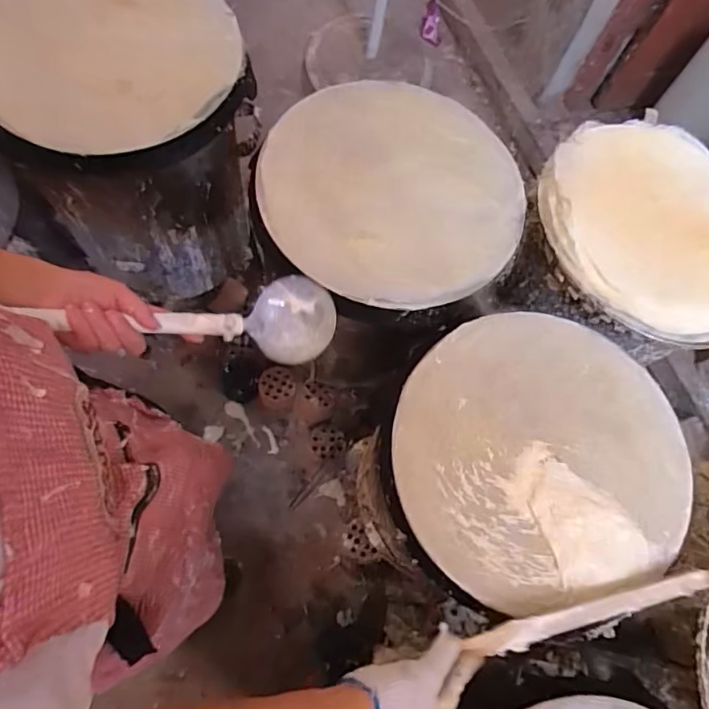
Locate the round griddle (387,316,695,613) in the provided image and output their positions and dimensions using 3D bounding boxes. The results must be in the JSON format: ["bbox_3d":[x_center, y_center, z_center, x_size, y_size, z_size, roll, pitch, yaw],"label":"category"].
[{"bbox_3d":[0.234,0.118,0.668,0.366,0.022,0.345,1,71,-2],"label":"round griddle"}]

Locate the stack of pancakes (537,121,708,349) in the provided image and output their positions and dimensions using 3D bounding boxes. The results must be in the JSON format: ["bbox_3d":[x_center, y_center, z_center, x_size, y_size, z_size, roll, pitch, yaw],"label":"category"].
[{"bbox_3d":[0.490,-0.214,0.860,0.383,0.055,0.376,38,70,7],"label":"stack of pancakes"}]

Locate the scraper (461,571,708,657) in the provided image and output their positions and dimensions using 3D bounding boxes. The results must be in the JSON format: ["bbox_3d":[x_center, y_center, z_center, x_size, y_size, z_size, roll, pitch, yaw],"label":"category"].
[{"bbox_3d":[0.265,0.290,0.601,0.298,0.022,0.029,-10,71,-11],"label":"scraper"}]

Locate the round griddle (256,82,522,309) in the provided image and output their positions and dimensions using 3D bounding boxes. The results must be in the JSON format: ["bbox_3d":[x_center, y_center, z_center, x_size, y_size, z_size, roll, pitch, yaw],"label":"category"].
[{"bbox_3d":[0.056,-0.246,0.789,0.372,0.033,0.385,2,70,-7],"label":"round griddle"}]

